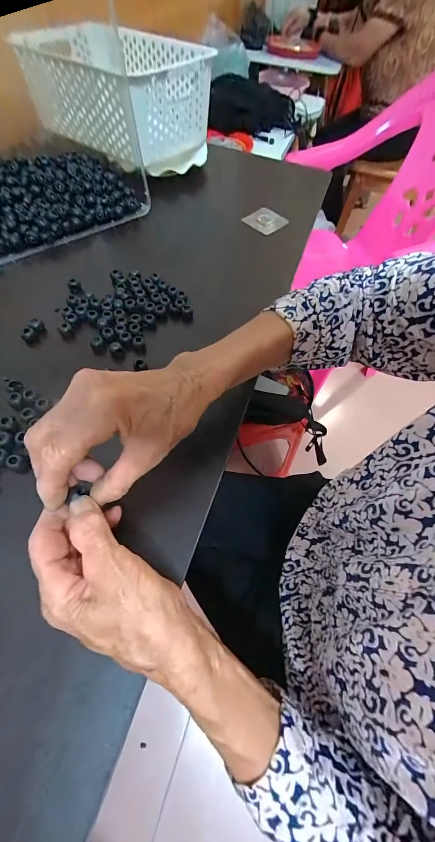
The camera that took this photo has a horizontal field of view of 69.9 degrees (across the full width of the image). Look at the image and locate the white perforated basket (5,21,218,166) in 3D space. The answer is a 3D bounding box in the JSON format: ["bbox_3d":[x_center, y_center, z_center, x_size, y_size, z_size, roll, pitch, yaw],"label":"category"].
[{"bbox_3d":[-0.171,-0.576,0.567,0.307,0.146,0.229,30,61,11],"label":"white perforated basket"}]

